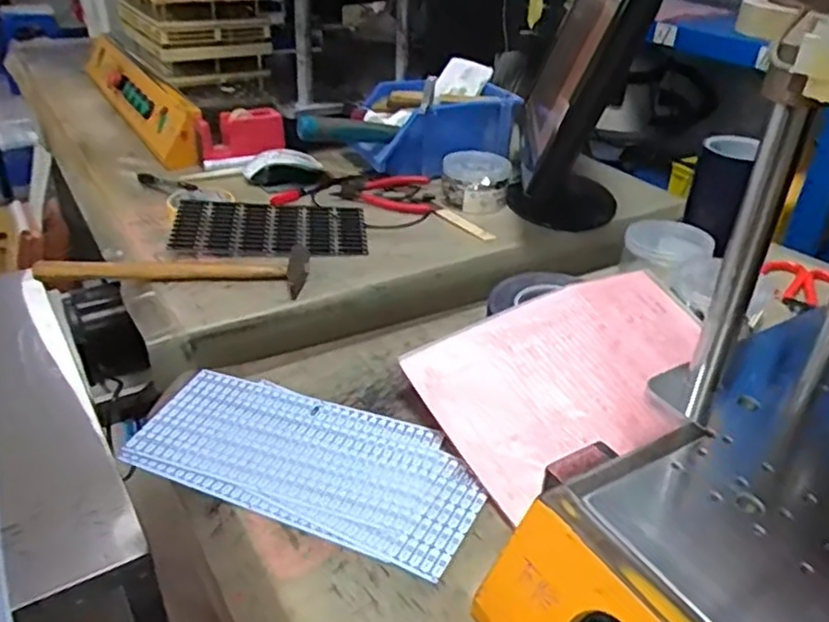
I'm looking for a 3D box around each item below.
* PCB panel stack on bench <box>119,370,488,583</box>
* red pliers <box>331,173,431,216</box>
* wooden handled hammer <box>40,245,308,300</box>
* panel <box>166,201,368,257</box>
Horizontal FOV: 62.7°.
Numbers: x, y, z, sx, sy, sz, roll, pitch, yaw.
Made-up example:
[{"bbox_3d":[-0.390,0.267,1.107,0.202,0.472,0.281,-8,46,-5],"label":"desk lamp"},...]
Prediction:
[{"bbox_3d":[-0.084,0.116,0.554,0.276,0.010,0.131,14,34,18],"label":"PCB panel stack on bench"},{"bbox_3d":[-0.045,-0.172,0.986,0.133,0.012,0.126,3,32,0],"label":"red pliers"},{"bbox_3d":[-0.275,-0.053,0.790,0.296,0.036,0.083,1,32,-3],"label":"wooden handled hammer"},{"bbox_3d":[-0.183,-0.106,0.873,0.237,0.014,0.123,2,41,-11],"label":"panel"}]

